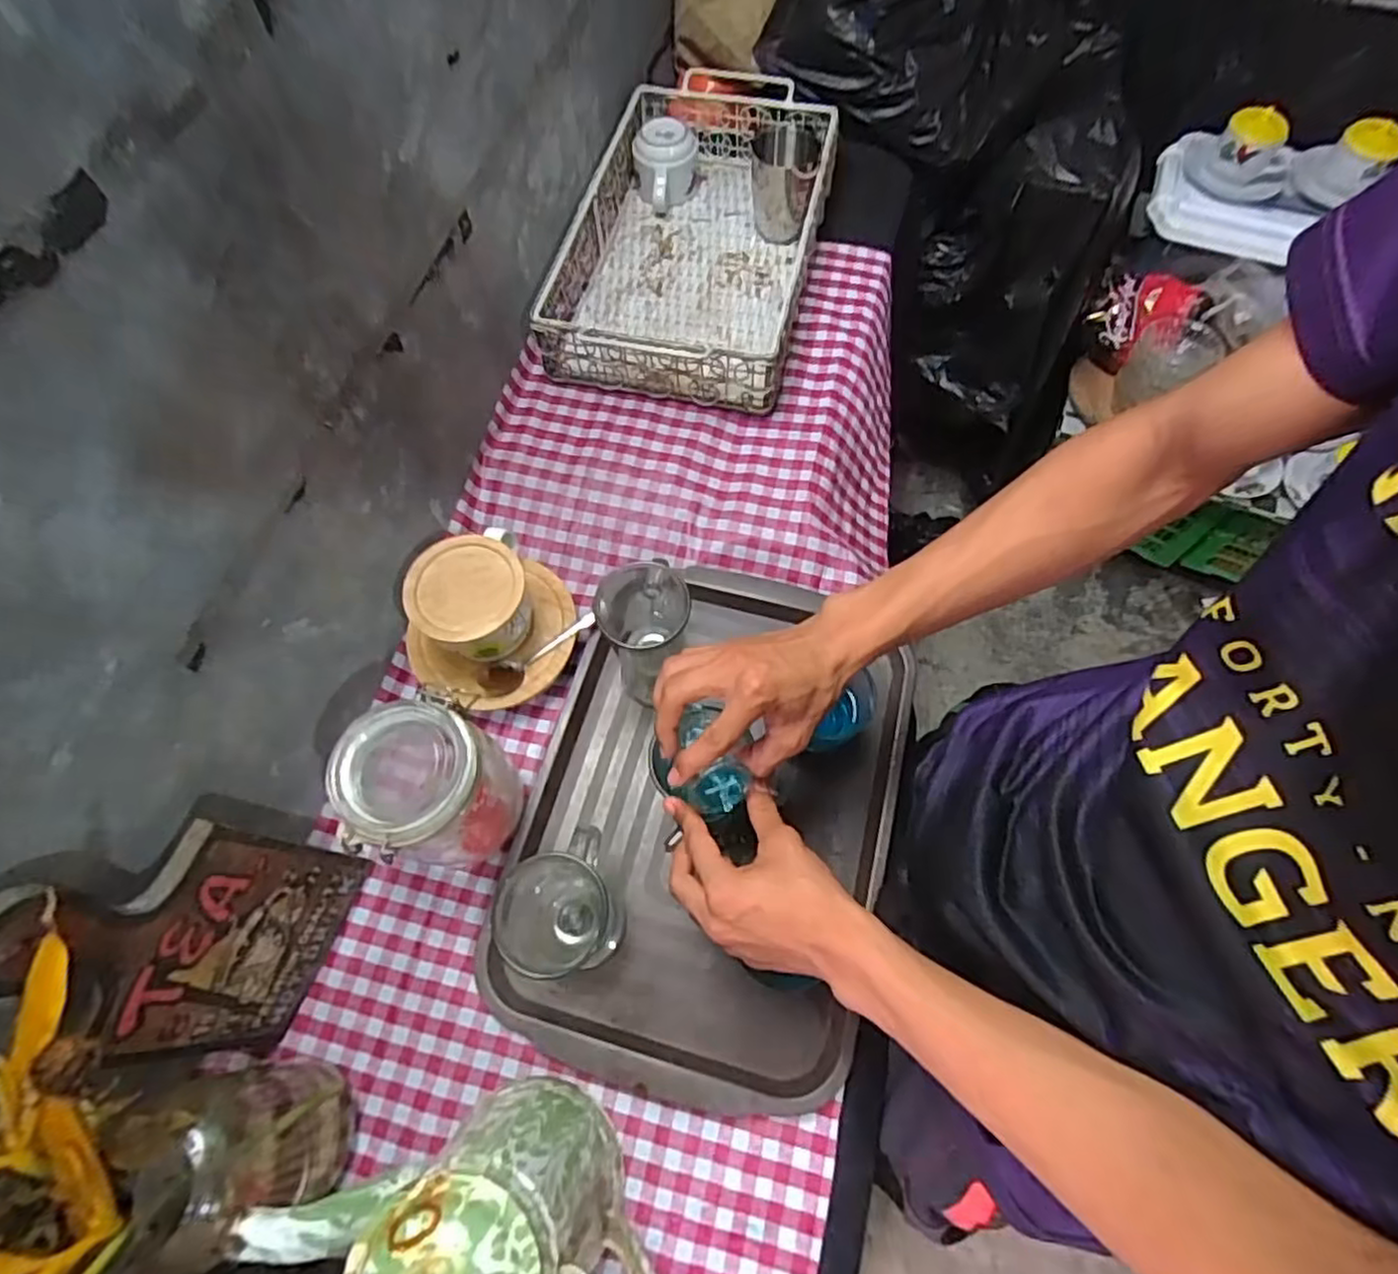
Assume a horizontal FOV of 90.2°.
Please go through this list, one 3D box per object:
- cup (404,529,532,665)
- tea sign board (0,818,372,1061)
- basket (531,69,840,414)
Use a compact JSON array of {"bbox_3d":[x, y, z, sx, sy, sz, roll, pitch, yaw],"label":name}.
[{"bbox_3d":[-0.195,-0.029,0.613,0.094,0.082,0.100,0,65,0],"label":"cup"},{"bbox_3d":[-0.312,0.189,0.436,0.027,0.267,0.136,18,67,9],"label":"tea sign board"},{"bbox_3d":[-0.005,-0.449,0.779,0.253,0.097,0.404,12,66,6],"label":"basket"}]

